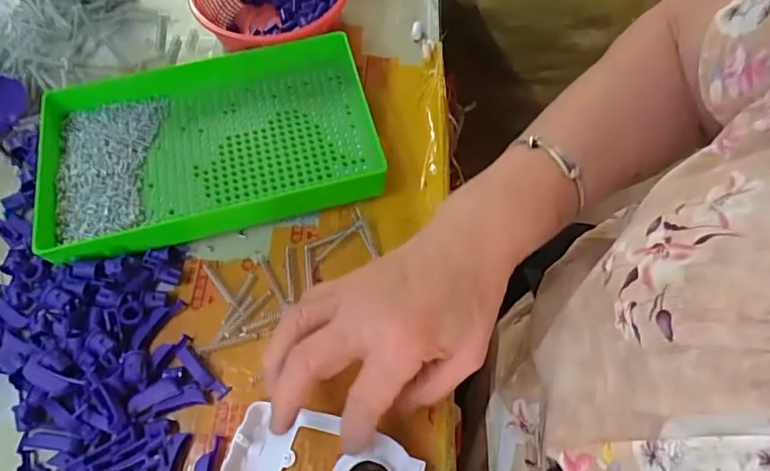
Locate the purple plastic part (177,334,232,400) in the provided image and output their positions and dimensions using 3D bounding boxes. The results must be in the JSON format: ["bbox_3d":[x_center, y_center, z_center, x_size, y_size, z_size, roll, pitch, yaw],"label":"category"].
[{"bbox_3d":[-0.119,0.085,0.336,0.013,0.008,0.048,-41,68,-17],"label":"purple plastic part"}]

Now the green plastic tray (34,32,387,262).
[{"bbox_3d":[-0.131,-0.072,0.402,0.242,0.035,0.154,-13,63,-4],"label":"green plastic tray"}]

